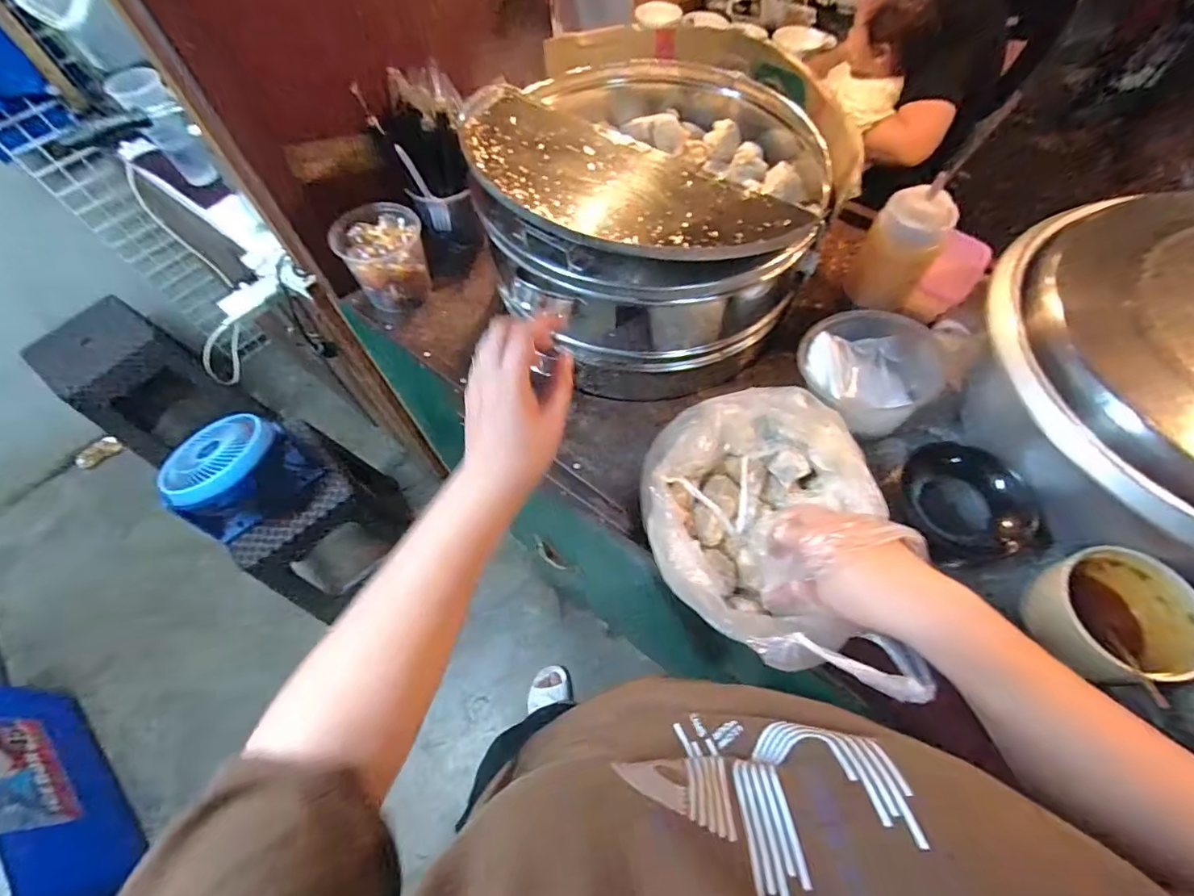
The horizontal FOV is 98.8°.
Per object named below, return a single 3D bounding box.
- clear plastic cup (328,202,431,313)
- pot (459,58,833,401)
[{"bbox_3d":[-0.291,-0.268,0.714,0.109,0.098,0.110,-1,61,2],"label":"clear plastic cup"},{"bbox_3d":[0.070,-0.318,0.654,0.383,0.229,0.444,1,61,3],"label":"pot"}]

